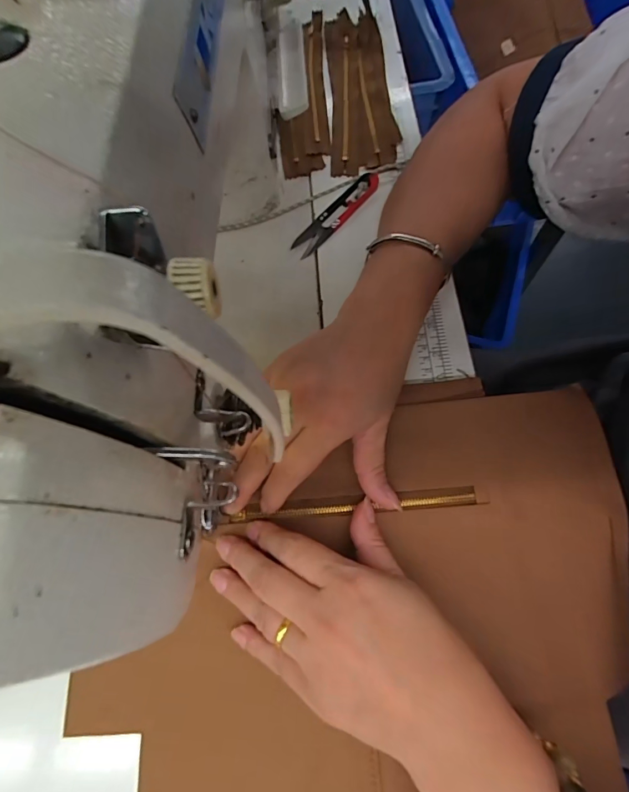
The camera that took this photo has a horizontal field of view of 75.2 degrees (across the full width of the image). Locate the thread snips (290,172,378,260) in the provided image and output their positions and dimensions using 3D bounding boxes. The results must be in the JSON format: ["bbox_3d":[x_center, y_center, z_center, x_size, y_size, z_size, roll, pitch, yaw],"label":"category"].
[{"bbox_3d":[0.021,-0.167,0.371,0.024,0.008,0.107,38,75,16],"label":"thread snips"}]

